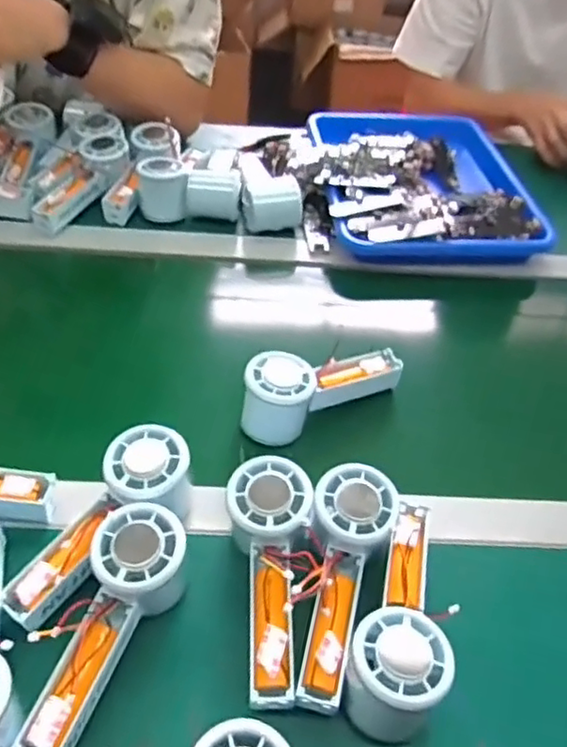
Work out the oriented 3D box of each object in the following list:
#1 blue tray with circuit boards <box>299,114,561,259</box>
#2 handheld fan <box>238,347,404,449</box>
[{"bbox_3d":[0.157,-0.253,0.795,0.260,0.055,0.315,0,45,-6],"label":"blue tray with circuit boards"},{"bbox_3d":[0.035,0.007,0.540,0.147,0.063,0.048,-21,51,-24],"label":"handheld fan"}]

